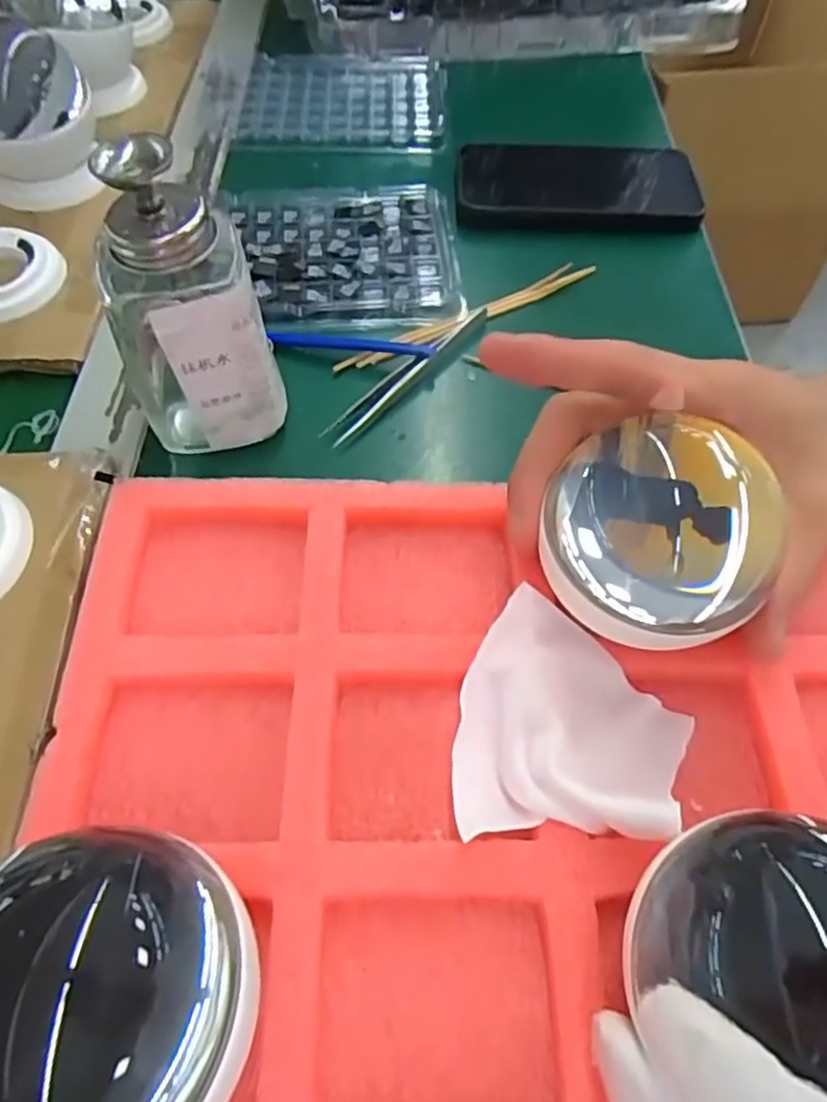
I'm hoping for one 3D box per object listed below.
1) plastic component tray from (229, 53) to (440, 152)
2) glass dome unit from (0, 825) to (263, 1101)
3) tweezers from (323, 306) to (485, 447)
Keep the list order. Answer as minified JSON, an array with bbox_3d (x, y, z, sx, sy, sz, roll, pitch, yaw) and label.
[{"bbox_3d":[-0.051,-0.319,0.478,0.138,0.012,0.111,-2,59,-1],"label":"plastic component tray"},{"bbox_3d":[-0.068,0.104,0.158,0.067,0.061,0.076,-14,60,-9],"label":"glass dome unit"},{"bbox_3d":[-0.001,-0.089,0.335,0.013,0.008,0.112,38,64,20],"label":"tweezers"}]

